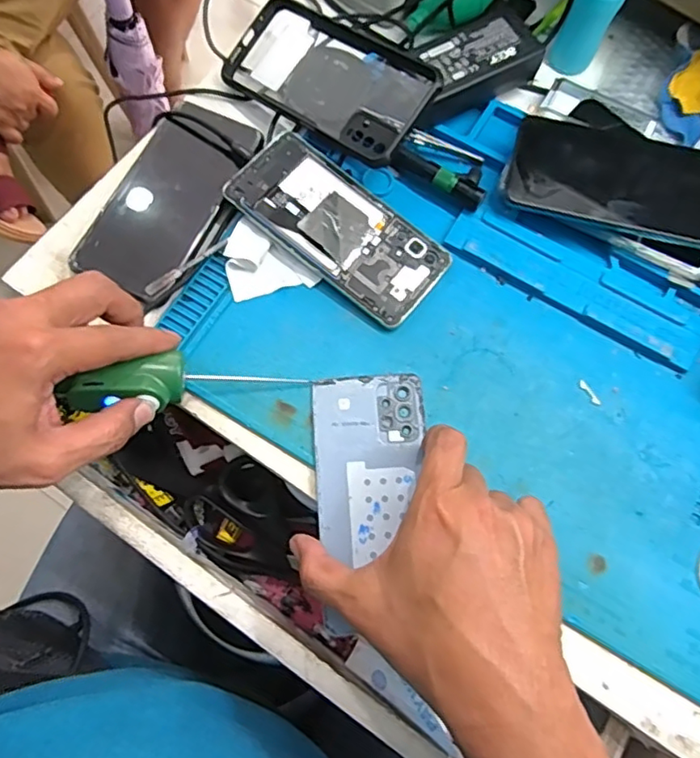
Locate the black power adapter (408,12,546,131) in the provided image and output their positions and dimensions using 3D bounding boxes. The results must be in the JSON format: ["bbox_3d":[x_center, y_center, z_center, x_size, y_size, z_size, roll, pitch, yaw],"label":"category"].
[{"bbox_3d":[0.090,-0.239,0.438,0.102,0.031,0.050,-31,76,-12],"label":"black power adapter"}]

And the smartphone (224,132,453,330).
[{"bbox_3d":[-0.007,-0.109,0.410,0.155,0.011,0.073,40,74,5],"label":"smartphone"}]

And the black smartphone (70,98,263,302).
[{"bbox_3d":[-0.129,-0.134,0.417,0.077,0.012,0.155,28,73,7],"label":"black smartphone"}]

